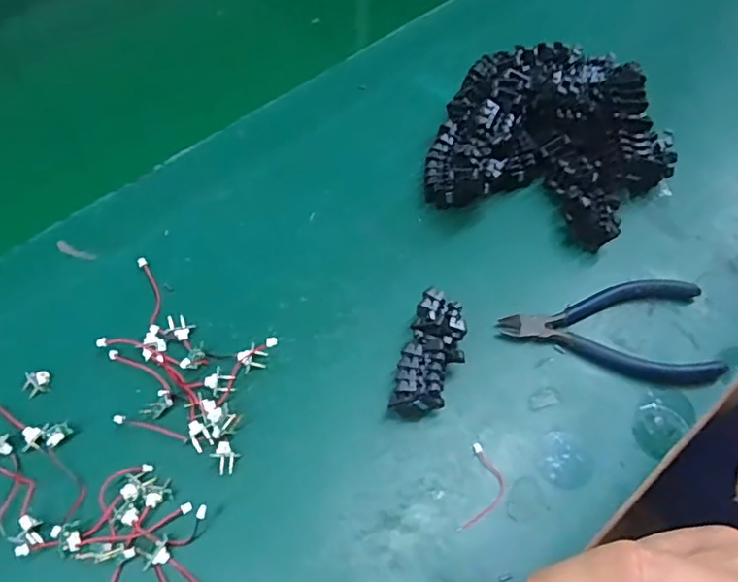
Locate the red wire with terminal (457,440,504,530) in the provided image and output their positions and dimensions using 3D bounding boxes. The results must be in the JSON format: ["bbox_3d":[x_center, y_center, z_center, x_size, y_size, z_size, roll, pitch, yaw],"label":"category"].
[{"bbox_3d":[0.058,0.099,0.282,0.019,0.005,0.043,13,60,11],"label":"red wire with terminal"}]

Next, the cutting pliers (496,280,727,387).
[{"bbox_3d":[0.136,0.022,0.324,0.118,0.011,0.058,2,60,2],"label":"cutting pliers"}]

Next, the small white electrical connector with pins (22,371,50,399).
[{"bbox_3d":[-0.183,0.050,0.311,0.013,0.004,0.016,-19,59,-9],"label":"small white electrical connector with pins"}]

